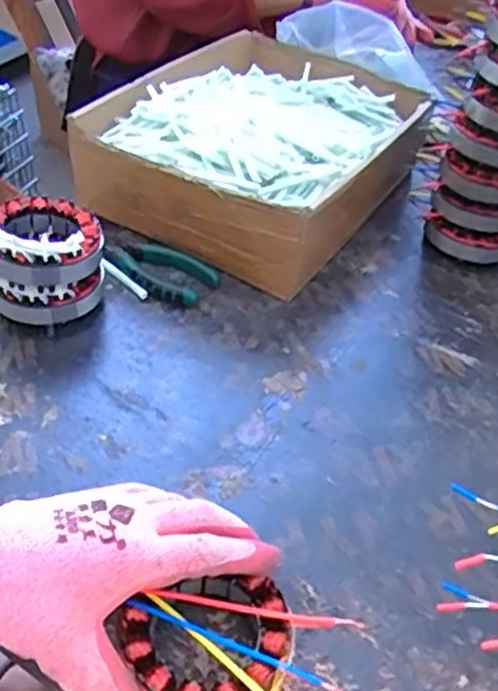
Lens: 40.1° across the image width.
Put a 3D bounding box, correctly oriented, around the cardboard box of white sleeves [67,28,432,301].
[{"bbox_3d":[0.024,-0.200,0.687,0.245,0.100,0.339,27,47,22],"label":"cardboard box of white sleeves"}]

